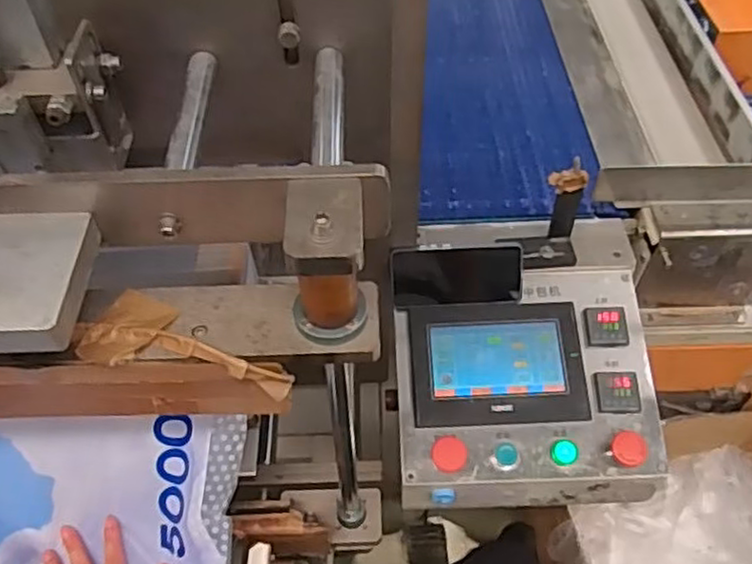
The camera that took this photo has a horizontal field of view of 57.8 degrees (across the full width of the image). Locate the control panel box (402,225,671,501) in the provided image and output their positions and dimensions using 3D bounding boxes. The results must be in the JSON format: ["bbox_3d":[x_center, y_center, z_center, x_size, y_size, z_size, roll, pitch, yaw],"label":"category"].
[{"bbox_3d":[0.177,0.085,0.838,0.309,0.095,0.354,-1,68,-1],"label":"control panel box"}]

